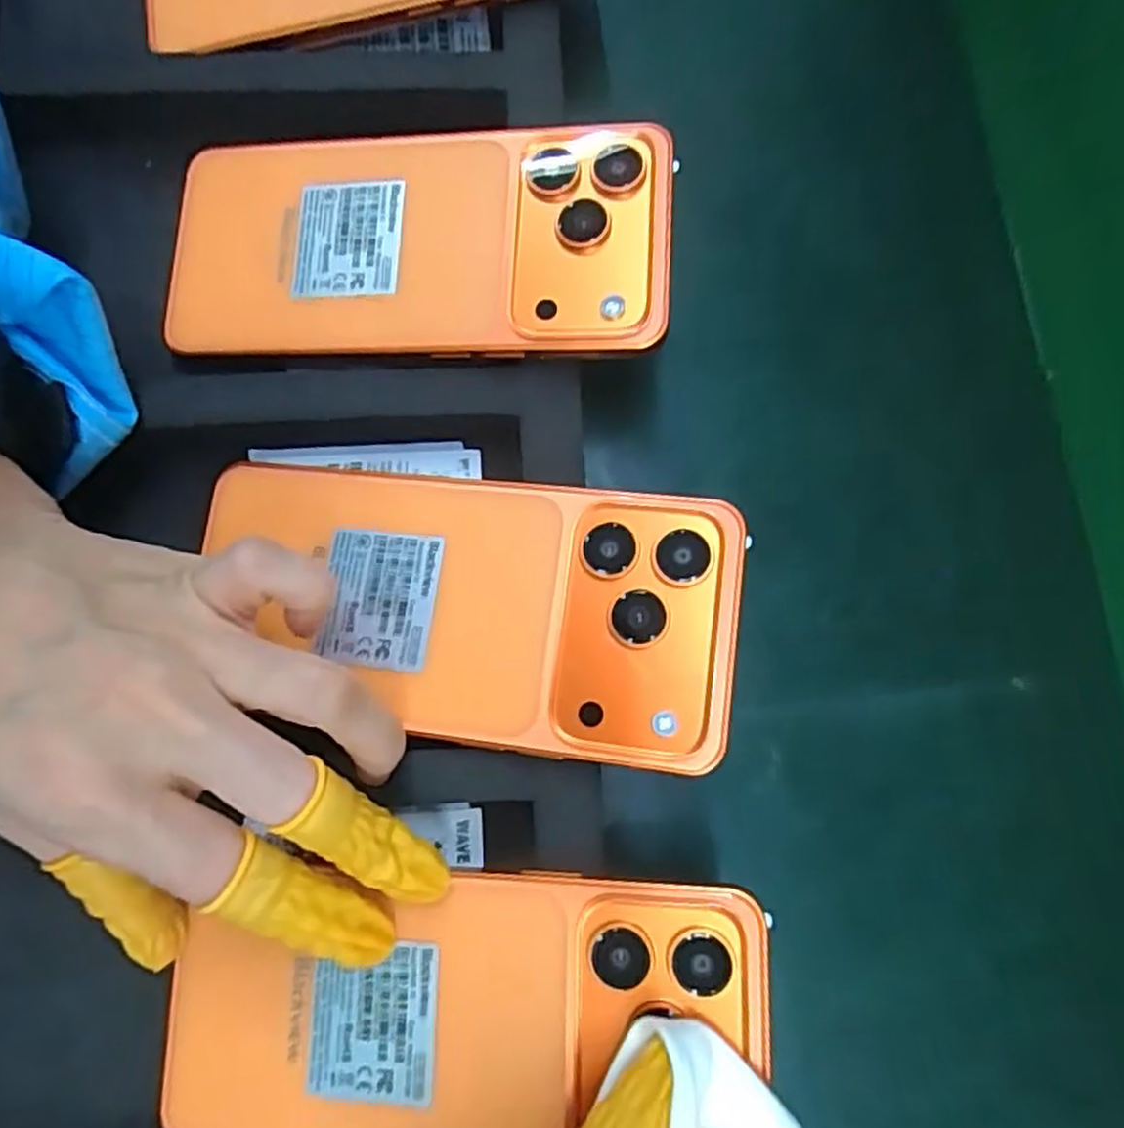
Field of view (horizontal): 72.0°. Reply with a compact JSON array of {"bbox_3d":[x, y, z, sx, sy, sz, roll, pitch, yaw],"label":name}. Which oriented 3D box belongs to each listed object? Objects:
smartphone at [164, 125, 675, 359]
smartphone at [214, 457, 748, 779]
[{"bbox_3d":[-0.046,-0.103,0.246,0.158,0.008,0.075,1,82,8],"label":"smartphone"},{"bbox_3d":[-0.031,0.012,0.227,0.160,0.006,0.076,5,80,11],"label":"smartphone"}]

